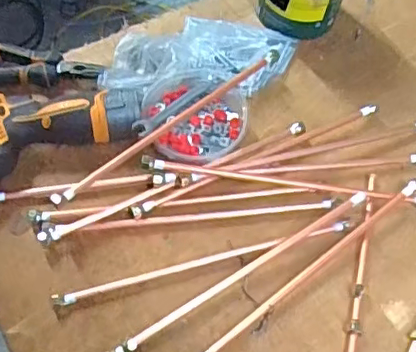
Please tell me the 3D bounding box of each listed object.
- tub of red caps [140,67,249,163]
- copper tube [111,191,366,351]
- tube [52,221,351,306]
[{"bbox_3d":[-0.014,-0.068,0.623,0.112,0.042,0.115,1,62,-3],"label":"tub of red caps"},{"bbox_3d":[0.034,0.095,0.552,0.297,0.021,0.018,-30,67,-18],"label":"copper tube"},{"bbox_3d":[0.000,0.083,0.561,0.299,0.013,0.017,-13,63,-10],"label":"tube"}]

